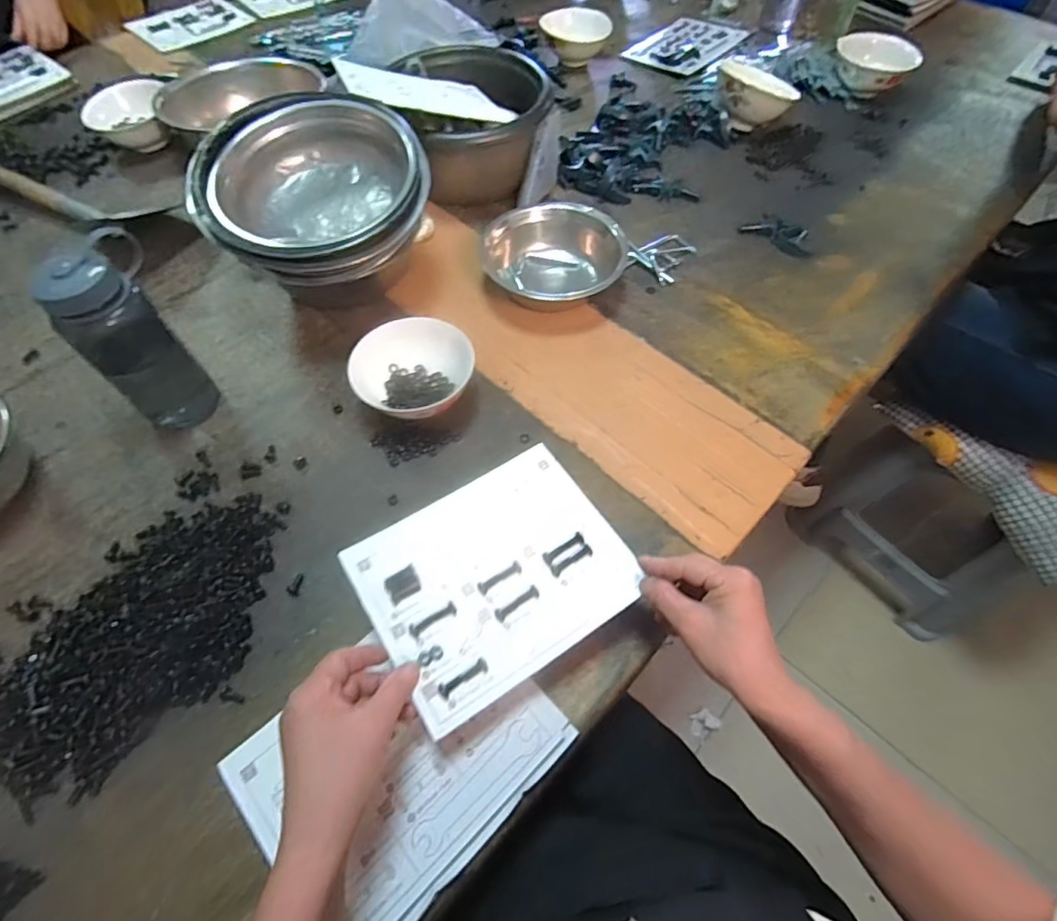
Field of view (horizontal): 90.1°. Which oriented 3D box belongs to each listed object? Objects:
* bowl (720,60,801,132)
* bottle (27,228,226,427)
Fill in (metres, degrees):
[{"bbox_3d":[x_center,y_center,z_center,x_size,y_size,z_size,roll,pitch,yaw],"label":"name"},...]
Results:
[{"bbox_3d":[0.355,-0.582,0.842,0.125,0.063,0.125,8,60,-14],"label":"bowl"},{"bbox_3d":[-0.382,-0.118,0.525,0.097,0.186,0.065,-40,68,-20],"label":"bottle"}]

